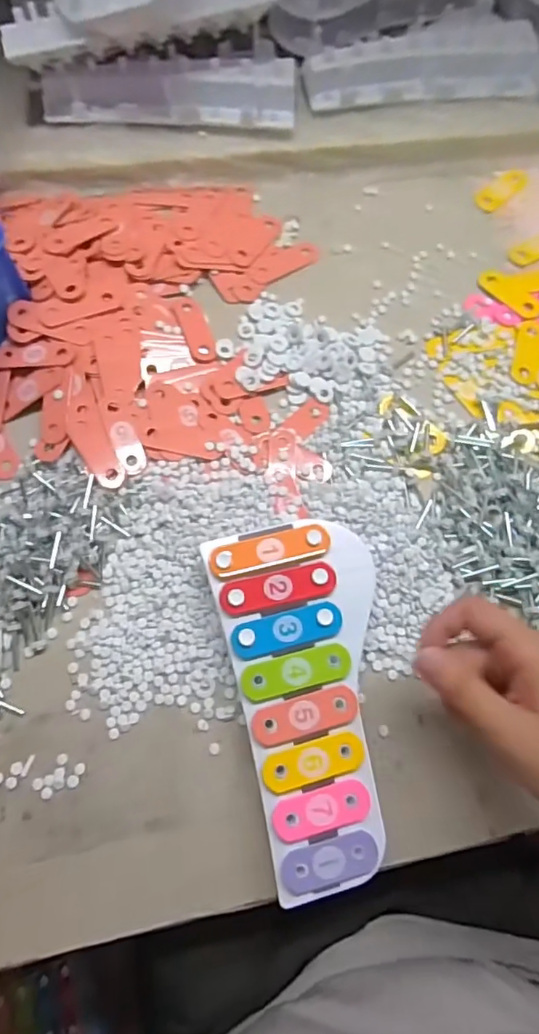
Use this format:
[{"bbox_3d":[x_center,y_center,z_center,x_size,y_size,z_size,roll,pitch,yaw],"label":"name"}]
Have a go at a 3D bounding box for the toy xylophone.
[{"bbox_3d":[0.031,0.116,0.359,0.112,0.039,0.226,-11,74,-5],"label":"toy xylophone"}]

